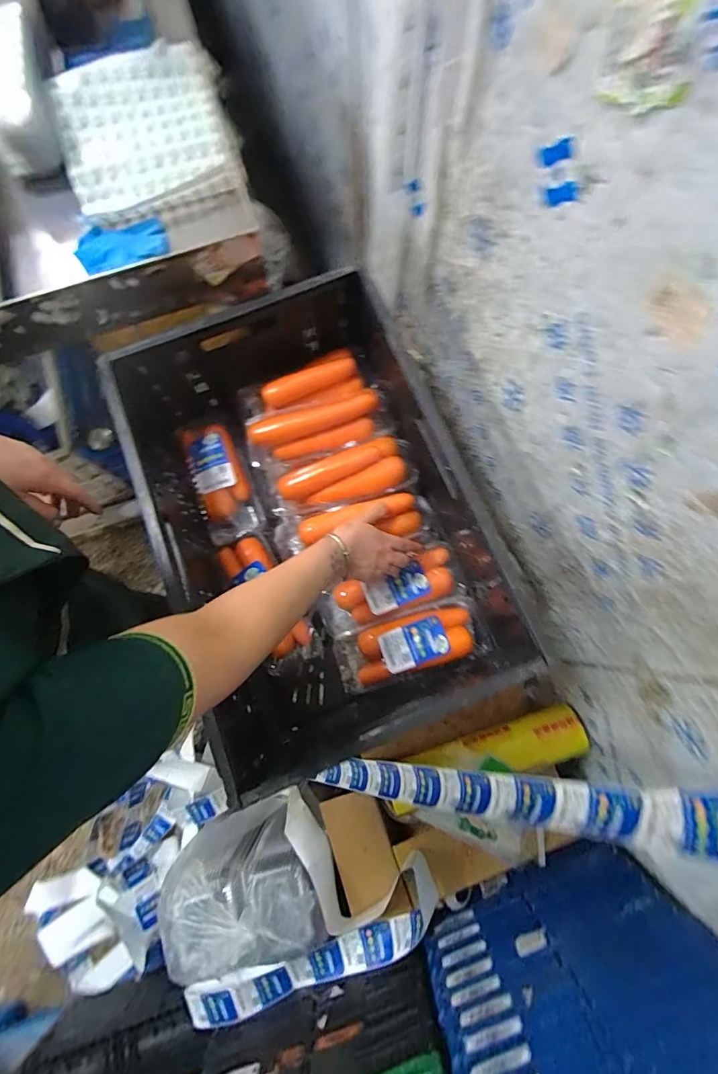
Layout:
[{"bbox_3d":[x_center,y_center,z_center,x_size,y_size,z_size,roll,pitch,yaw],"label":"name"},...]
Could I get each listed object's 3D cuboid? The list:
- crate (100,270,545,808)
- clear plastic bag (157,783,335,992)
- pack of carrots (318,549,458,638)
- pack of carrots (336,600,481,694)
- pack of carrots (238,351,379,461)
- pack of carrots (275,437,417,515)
[{"bbox_3d":[-0.059,-0.021,0.667,0.411,0.241,0.591,-19,78,-3],"label":"crate"},{"bbox_3d":[-0.221,0.741,0.960,0.306,0.310,0.188,-12,78,-1],"label":"clear plastic bag"},{"bbox_3d":[0.046,0.089,0.713,0.227,0.036,0.082,-23,78,8],"label":"pack of carrots"},{"bbox_3d":[0.078,0.171,0.703,0.227,0.055,0.094,-17,78,-2],"label":"pack of carrots"},{"bbox_3d":[-0.083,-0.204,0.727,0.205,0.068,0.152,-17,78,-2],"label":"pack of carrots"},{"bbox_3d":[-0.022,-0.097,0.701,0.219,0.042,0.086,-12,78,-1],"label":"pack of carrots"}]

